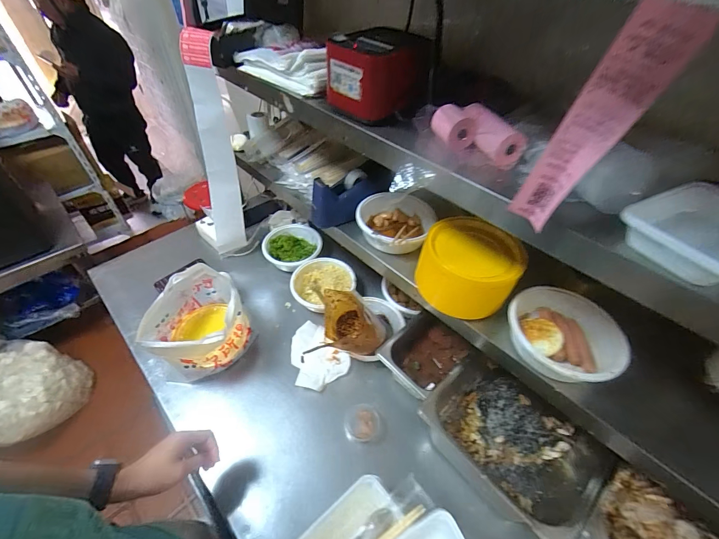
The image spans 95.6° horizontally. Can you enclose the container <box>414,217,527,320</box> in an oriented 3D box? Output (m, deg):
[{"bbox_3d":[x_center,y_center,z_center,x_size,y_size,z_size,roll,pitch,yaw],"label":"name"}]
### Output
[{"bbox_3d":[0.194,-0.004,0.587,0.161,0.099,0.155,1,47,-1],"label":"container"}]

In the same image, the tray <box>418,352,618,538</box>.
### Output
[{"bbox_3d":[0.300,0.326,0.655,0.251,0.091,0.291,-30,55,-27],"label":"tray"}]

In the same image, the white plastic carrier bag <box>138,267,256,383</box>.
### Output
[{"bbox_3d":[-0.353,0.136,0.719,0.205,0.184,0.196,-31,56,-28],"label":"white plastic carrier bag"}]

